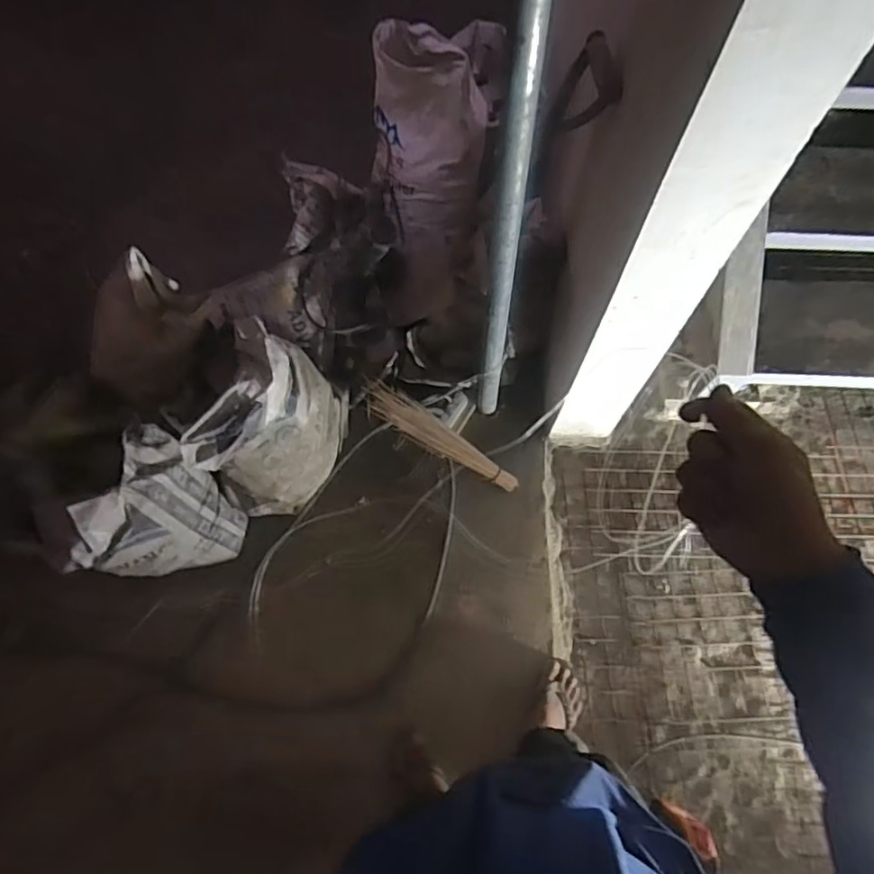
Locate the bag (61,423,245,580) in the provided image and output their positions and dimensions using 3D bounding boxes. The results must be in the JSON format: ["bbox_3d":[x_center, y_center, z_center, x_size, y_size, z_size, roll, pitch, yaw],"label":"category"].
[{"bbox_3d":[-0.532,0.170,1.233,0.185,0.436,0.284,16,68,6],"label":"bag"}]

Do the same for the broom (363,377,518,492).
[{"bbox_3d":[0.010,0.007,1.463,0.436,0.078,0.077,33,75,-9],"label":"broom"}]

